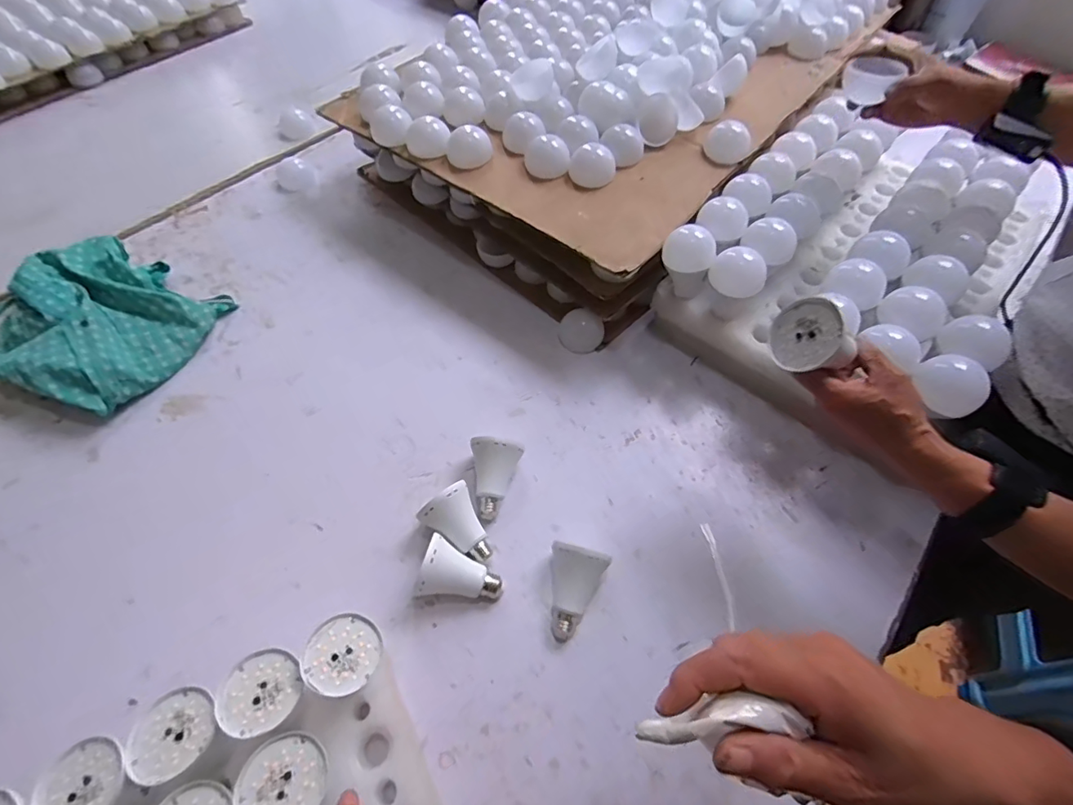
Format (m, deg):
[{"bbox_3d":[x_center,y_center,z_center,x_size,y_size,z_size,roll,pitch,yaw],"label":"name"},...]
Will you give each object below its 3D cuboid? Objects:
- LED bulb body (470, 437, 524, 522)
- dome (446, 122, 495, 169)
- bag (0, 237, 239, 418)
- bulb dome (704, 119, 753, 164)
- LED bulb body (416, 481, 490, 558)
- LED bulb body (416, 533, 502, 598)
[{"bbox_3d":[-0.050,0.088,0.602,0.057,0.057,0.081,4,56,0],"label":"LED bulb body"},{"bbox_3d":[-0.097,-0.375,0.749,0.063,0.032,0.060,-3,57,-3],"label":"dome"},{"bbox_3d":[-0.634,-0.124,0.723,0.308,0.066,0.252,25,59,14],"label":"bag"},{"bbox_3d":[0.281,-0.380,0.752,0.064,0.033,0.069,18,58,10],"label":"bulb dome"},{"bbox_3d":[-0.081,0.138,0.561,0.062,0.056,0.082,-33,63,-21],"label":"LED bulb body"},{"bbox_3d":[-0.078,0.180,0.542,0.086,0.056,0.061,11,57,5],"label":"LED bulb body"}]

